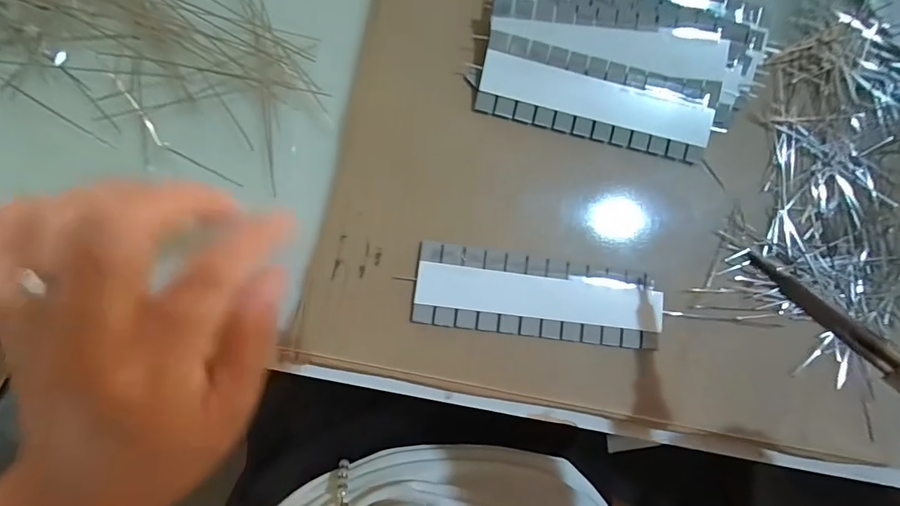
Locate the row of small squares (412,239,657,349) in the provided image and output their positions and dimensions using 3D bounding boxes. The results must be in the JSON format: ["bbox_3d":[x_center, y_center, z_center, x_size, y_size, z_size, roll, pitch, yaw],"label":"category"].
[{"bbox_3d":[0.046,0.022,0.211,0.124,0.005,0.039,8,85,-7],"label":"row of small squares"}]

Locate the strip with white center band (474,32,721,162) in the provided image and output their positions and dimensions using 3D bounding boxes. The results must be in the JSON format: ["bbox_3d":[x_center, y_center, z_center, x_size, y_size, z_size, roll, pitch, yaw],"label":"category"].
[{"bbox_3d":[0.080,-0.083,0.222,0.124,0.010,0.044,13,84,-7],"label":"strip with white center band"}]

